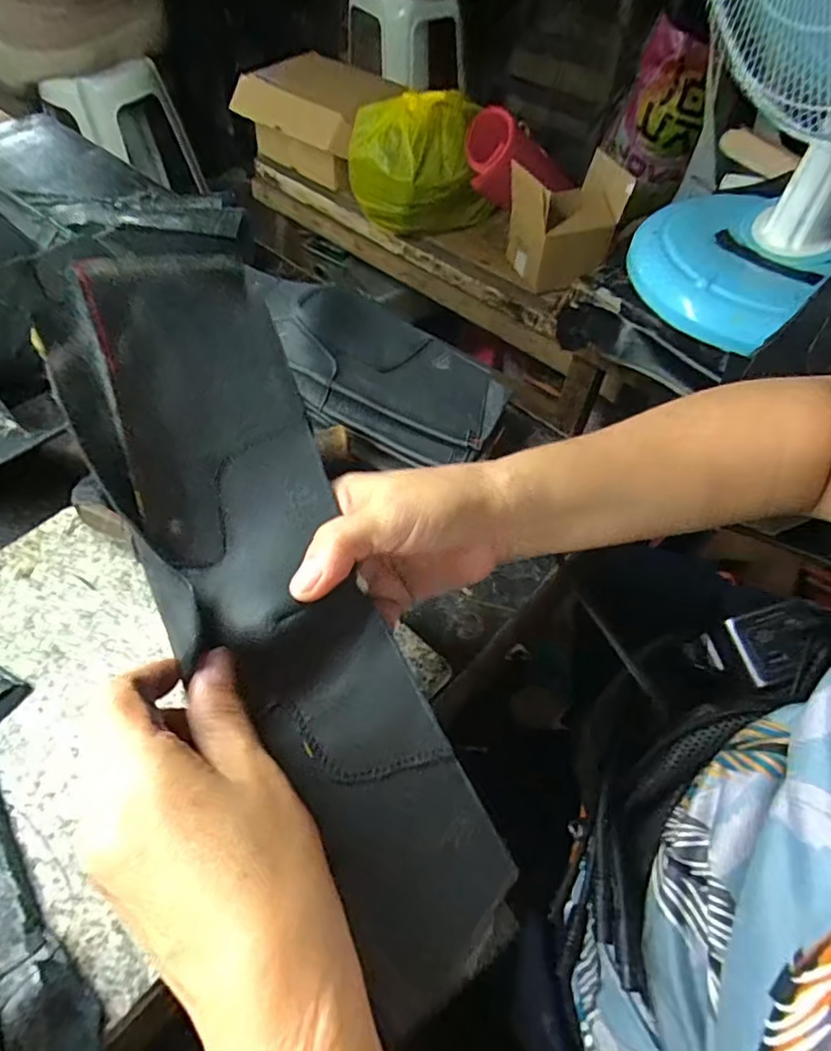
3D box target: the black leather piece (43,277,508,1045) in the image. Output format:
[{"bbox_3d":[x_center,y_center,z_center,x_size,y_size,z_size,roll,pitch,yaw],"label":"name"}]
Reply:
[{"bbox_3d":[-0.053,0.033,0.250,0.095,0.029,0.318,-26,86,-17],"label":"black leather piece"}]

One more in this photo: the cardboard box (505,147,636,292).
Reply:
[{"bbox_3d":[0.246,-0.507,0.970,0.186,0.180,0.126,5,56,3],"label":"cardboard box"}]

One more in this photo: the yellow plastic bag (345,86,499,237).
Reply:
[{"bbox_3d":[0.006,-0.646,1.038,0.231,0.202,0.145,-11,56,-8],"label":"yellow plastic bag"}]

